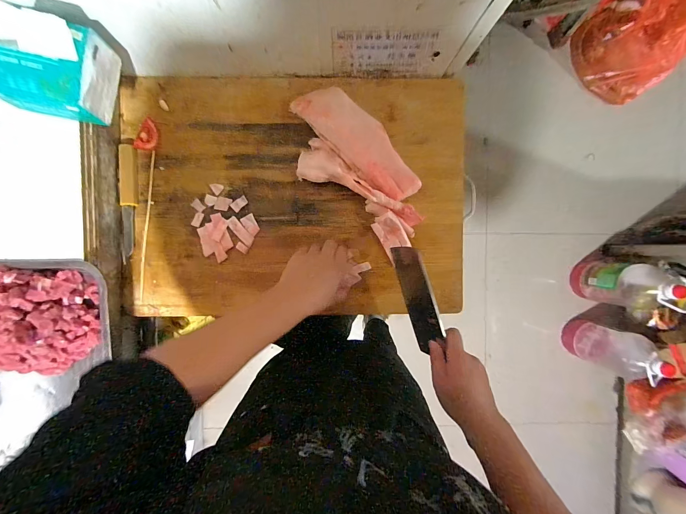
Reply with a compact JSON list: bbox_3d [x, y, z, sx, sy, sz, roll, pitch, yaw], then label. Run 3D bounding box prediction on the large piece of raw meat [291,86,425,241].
[{"bbox_3d":[0.019,-0.144,0.474,0.276,0.036,0.134,43,91,-2],"label":"large piece of raw meat"}]

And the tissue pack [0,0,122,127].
[{"bbox_3d":[-0.355,-0.229,0.366,0.113,0.072,0.107,11,92,-1],"label":"tissue pack"}]

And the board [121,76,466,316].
[{"bbox_3d":[-0.078,-0.098,0.493,0.547,0.030,0.382,0,92,-1],"label":"board"}]

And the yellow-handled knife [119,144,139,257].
[{"bbox_3d":[-0.346,-0.091,0.488,0.023,0.017,0.174,1,92,-1],"label":"yellow-handled knife"}]

